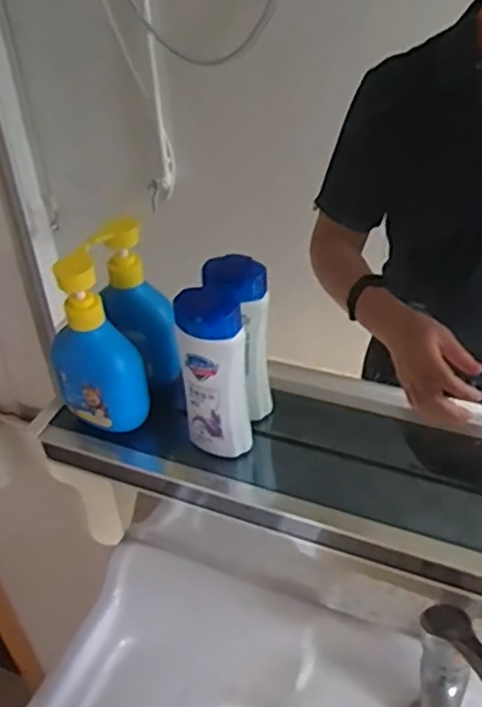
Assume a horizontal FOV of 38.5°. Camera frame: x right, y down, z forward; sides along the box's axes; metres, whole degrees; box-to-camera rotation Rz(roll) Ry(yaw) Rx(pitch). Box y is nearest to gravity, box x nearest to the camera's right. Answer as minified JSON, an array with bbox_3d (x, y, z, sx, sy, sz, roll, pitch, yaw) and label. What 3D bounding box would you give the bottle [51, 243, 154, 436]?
[{"bbox_3d":[-0.126,-0.006,0.598,0.063,0.162,0.052,-31,45,-30],"label":"bottle"}]

